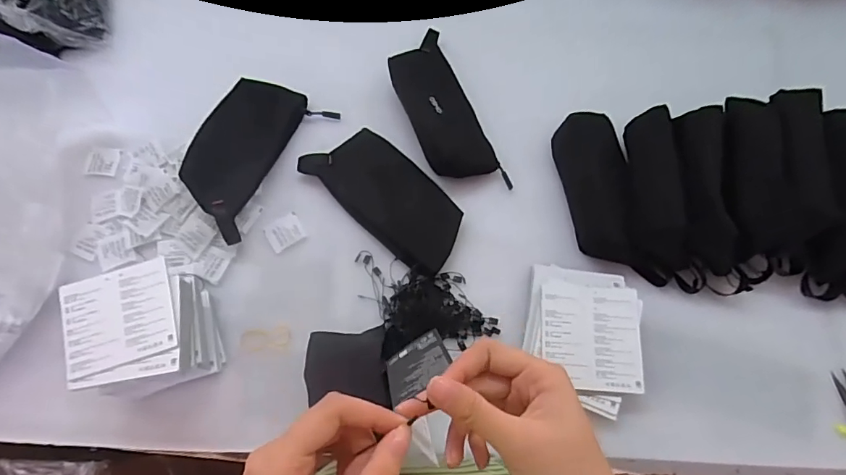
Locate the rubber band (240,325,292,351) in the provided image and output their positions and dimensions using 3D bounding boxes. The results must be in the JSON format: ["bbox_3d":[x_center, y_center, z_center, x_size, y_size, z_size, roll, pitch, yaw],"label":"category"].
[{"bbox_3d":[-0.174,0.111,0.535,0.055,0.004,0.023,-10,70,-3],"label":"rubber band"}]

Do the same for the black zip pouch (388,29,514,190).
[{"bbox_3d":[0.024,-0.163,0.608,0.086,0.049,0.236,-22,71,-8],"label":"black zip pouch"}]

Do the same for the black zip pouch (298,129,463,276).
[{"bbox_3d":[-0.043,-0.053,0.576,0.207,0.028,0.093,40,75,14],"label":"black zip pouch"}]

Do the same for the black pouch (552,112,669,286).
[{"bbox_3d":[0.215,-0.052,0.571,0.086,0.040,0.222,-8,70,-2],"label":"black pouch"}]

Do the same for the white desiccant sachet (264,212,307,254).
[{"bbox_3d":[-0.163,-0.006,0.574,0.042,0.004,0.035,-32,73,-11],"label":"white desiccant sachet"}]

